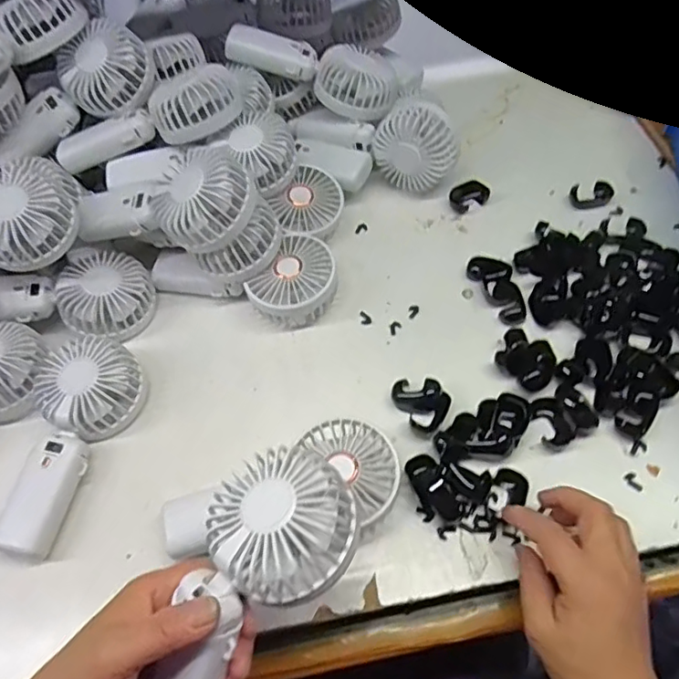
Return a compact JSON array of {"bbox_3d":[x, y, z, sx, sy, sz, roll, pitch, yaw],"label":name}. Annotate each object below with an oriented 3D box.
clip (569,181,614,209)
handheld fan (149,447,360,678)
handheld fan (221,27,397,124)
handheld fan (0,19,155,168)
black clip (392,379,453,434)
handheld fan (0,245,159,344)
[{"bbox_3d":[0.267,-0.154,0.604,0.043,0.010,0.027,-7,59,0],"label":"clip"},{"bbox_3d":[-0.057,0.143,0.321,0.082,0.035,0.169,29,85,20],"label":"handheld fan"},{"bbox_3d":[-0.026,-0.292,0.612,0.183,0.041,0.072,19,61,-1],"label":"handheld fan"},{"bbox_3d":[-0.262,-0.230,0.559,0.177,0.044,0.075,-38,104,5],"label":"handheld fan"},{"bbox_3d":[0.068,0.052,0.485,0.050,0.020,0.038,26,64,18],"label":"black clip"},{"bbox_3d":[-0.263,-0.042,0.522,0.179,0.050,0.092,-3,57,-21],"label":"handheld fan"}]

